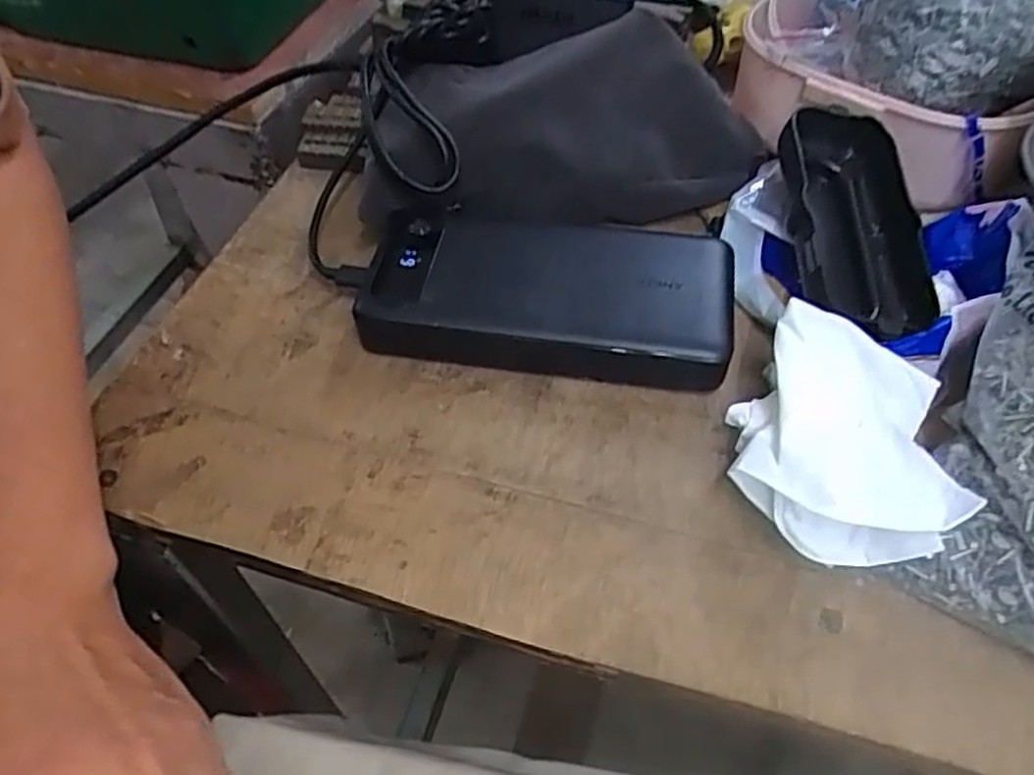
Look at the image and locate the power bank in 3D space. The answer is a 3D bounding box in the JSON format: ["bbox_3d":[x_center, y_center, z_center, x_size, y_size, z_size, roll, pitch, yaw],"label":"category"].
[{"bbox_3d":[0.013,-0.041,0.327,0.154,0.026,0.069,7,53,6],"label":"power bank"}]

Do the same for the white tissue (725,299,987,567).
[{"bbox_3d":[0.113,0.021,0.270,0.071,0.046,0.083,8,53,6],"label":"white tissue"}]

